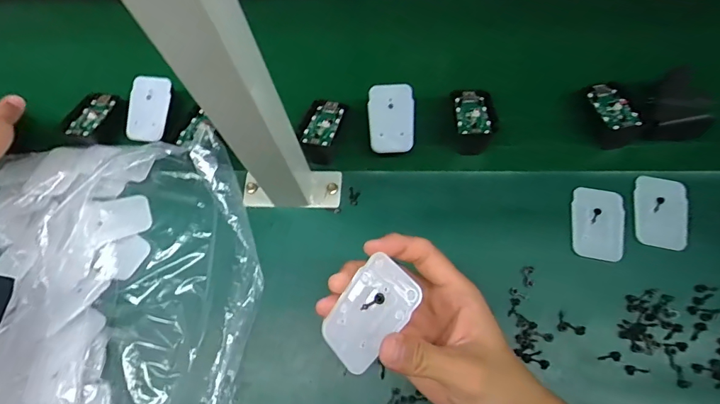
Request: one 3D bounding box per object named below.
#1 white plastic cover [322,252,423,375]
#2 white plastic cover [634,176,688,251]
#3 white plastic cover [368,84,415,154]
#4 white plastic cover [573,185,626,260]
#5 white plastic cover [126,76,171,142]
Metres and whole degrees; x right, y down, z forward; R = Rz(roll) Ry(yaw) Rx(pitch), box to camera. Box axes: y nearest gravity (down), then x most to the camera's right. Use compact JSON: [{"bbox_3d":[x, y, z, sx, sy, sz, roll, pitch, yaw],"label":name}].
[{"bbox_3d":[0.006,0.070,0.269,0.042,0.004,0.069,44,102,35],"label":"white plastic cover"},{"bbox_3d":[0.282,0.009,0.407,0.044,0.009,0.066,12,71,13],"label":"white plastic cover"},{"bbox_3d":[0.032,-0.087,0.449,0.046,0.004,0.070,-1,86,0],"label":"white plastic cover"},{"bbox_3d":[0.228,0.019,0.417,0.045,0.006,0.070,9,65,18],"label":"white plastic cover"},{"bbox_3d":[-0.228,-0.101,0.471,0.043,0.004,0.071,7,86,1],"label":"white plastic cover"}]

